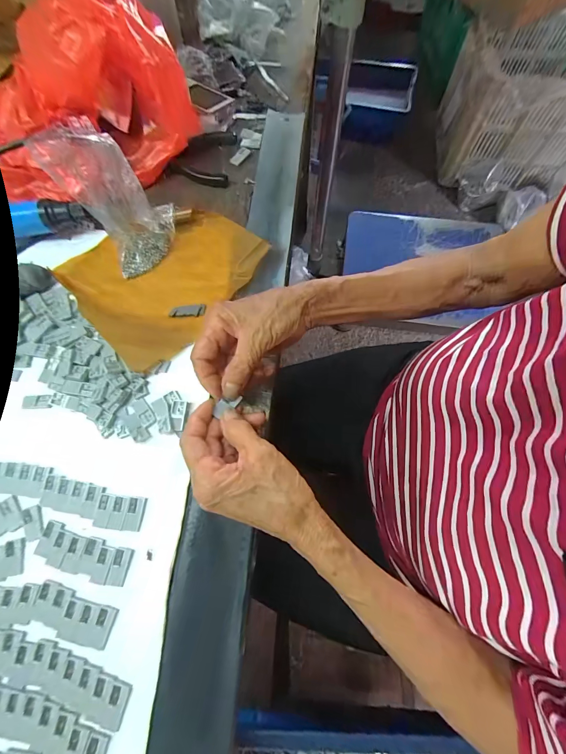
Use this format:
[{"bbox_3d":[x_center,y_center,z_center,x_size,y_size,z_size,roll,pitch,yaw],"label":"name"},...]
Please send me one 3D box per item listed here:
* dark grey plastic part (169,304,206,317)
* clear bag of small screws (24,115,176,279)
[{"bbox_3d":[-0.103,-0.071,0.346,0.039,0.004,0.015,-5,70,-1],"label":"dark grey plastic part"},{"bbox_3d":[-0.172,-0.185,0.332,0.079,0.138,0.030,-47,39,-16],"label":"clear bag of small screws"}]

